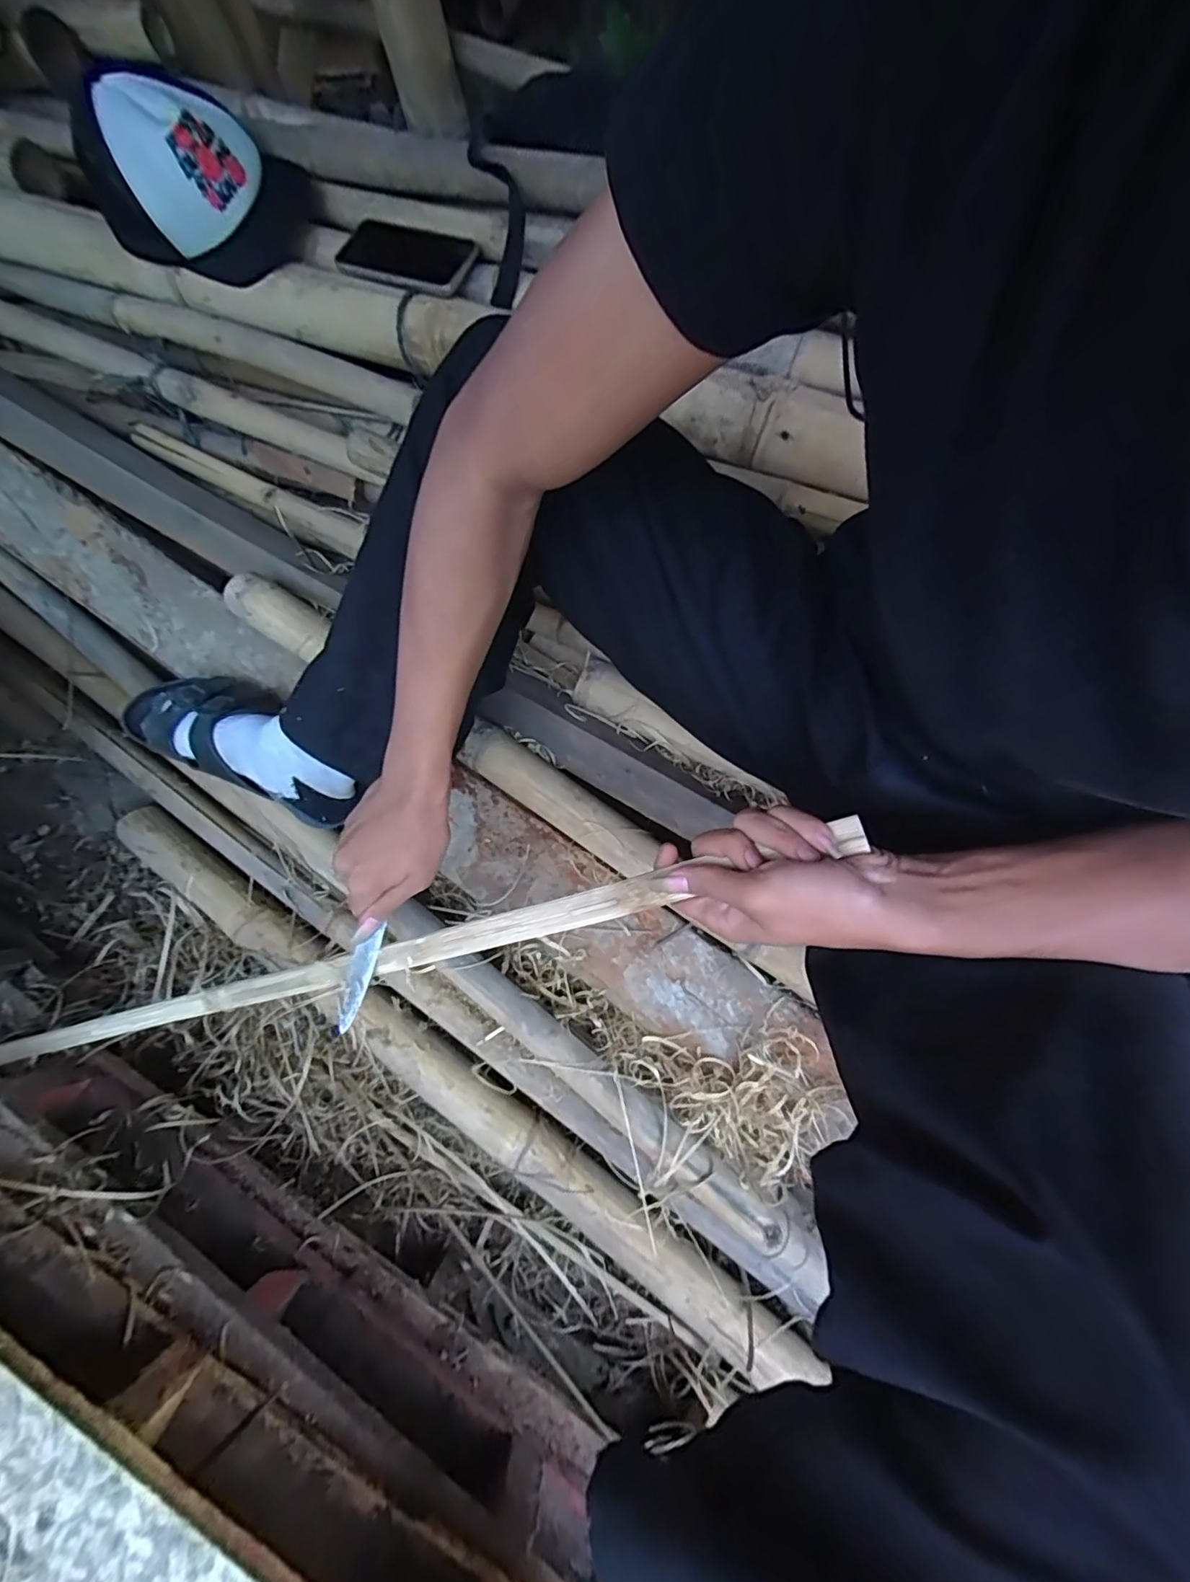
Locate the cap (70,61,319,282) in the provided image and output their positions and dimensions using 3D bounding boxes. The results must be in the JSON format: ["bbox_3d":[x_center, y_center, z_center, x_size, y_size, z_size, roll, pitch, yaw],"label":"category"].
[{"bbox_3d":[-0.480,-0.732,0.645,0.249,0.133,0.189,34,74,15],"label":"cap"}]

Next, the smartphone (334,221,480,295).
[{"bbox_3d":[-0.219,-0.620,0.636,0.166,0.010,0.074,24,86,10],"label":"smartphone"}]

